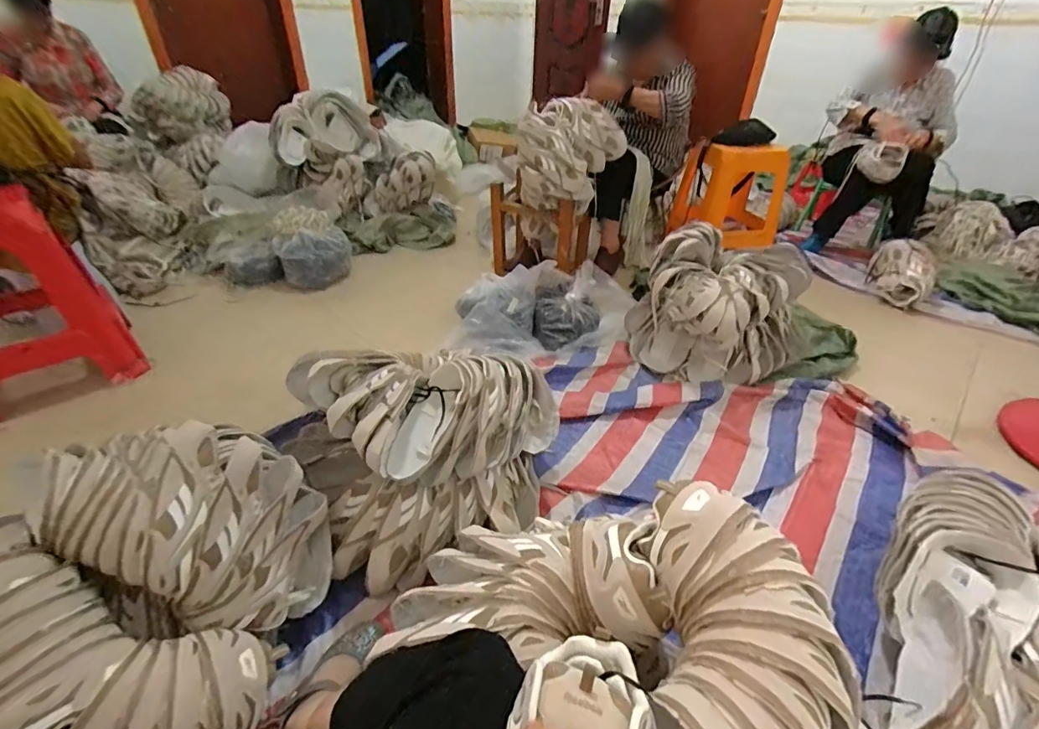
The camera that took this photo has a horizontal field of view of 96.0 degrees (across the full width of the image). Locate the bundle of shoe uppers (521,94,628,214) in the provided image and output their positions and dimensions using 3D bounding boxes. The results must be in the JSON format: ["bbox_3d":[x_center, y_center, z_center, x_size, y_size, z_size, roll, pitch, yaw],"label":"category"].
[{"bbox_3d":[0.165,-0.662,1.520,0.330,0.309,0.221,7,37,7],"label":"bundle of shoe uppers"}]

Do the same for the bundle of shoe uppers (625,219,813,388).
[{"bbox_3d":[0.561,-0.174,1.354,0.426,0.348,0.335,31,46,34],"label":"bundle of shoe uppers"}]

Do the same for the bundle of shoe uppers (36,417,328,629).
[{"bbox_3d":[-0.506,0.248,0.748,0.365,0.236,0.247,13,38,15],"label":"bundle of shoe uppers"}]

